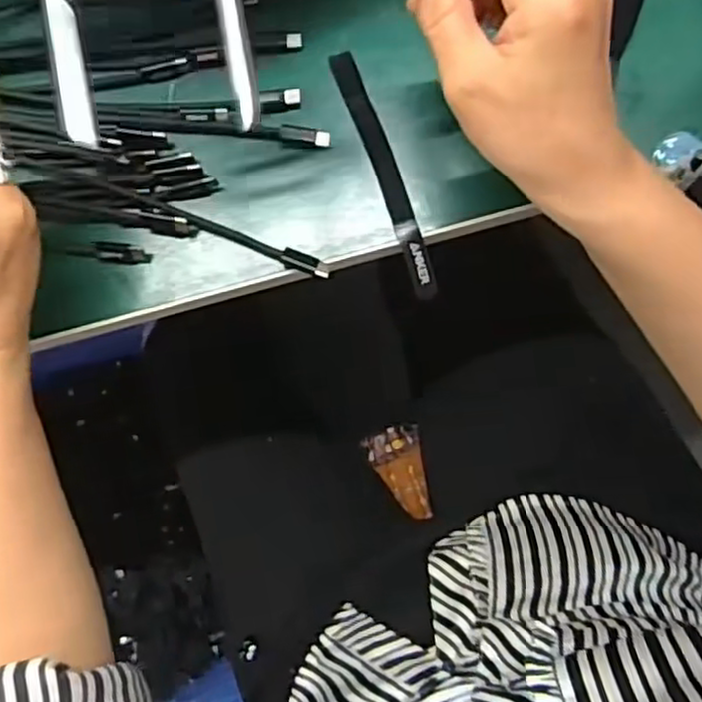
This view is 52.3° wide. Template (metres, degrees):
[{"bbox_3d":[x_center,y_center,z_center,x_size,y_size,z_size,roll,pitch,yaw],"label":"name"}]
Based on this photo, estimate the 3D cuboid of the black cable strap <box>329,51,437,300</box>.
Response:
[{"bbox_3d":[0.019,-0.092,0.375,0.014,0.010,0.134,-21,85,3],"label":"black cable strap"}]

